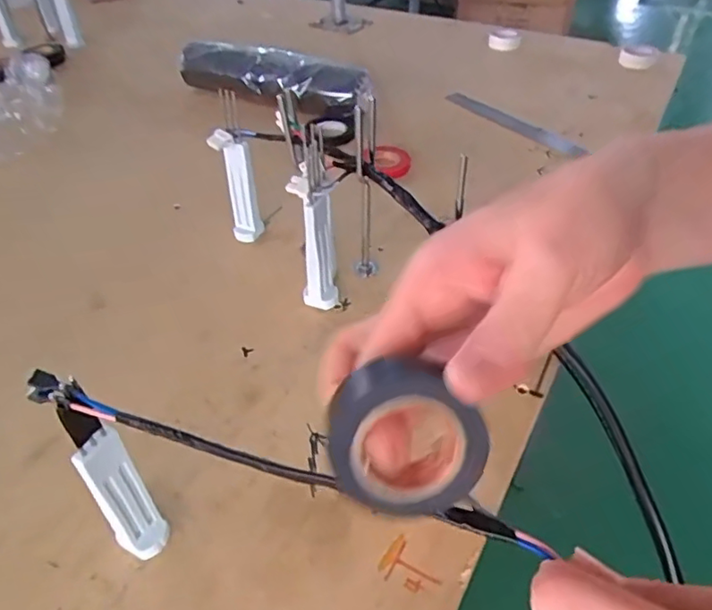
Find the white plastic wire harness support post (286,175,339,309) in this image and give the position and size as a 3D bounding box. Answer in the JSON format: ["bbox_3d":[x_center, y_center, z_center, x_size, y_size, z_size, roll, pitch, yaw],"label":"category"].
[{"bbox_3d":[-0.032,-0.044,0.461,0.029,0.112,0.025,-6,42,-5],"label":"white plastic wire harness support post"}]

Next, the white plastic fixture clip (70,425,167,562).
[{"bbox_3d":[-0.123,0.102,0.312,0.024,0.101,0.016,-29,48,-27],"label":"white plastic fixture clip"}]

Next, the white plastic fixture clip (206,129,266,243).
[{"bbox_3d":[-0.106,-0.104,0.534,0.033,0.109,0.015,-15,44,-15],"label":"white plastic fixture clip"}]

